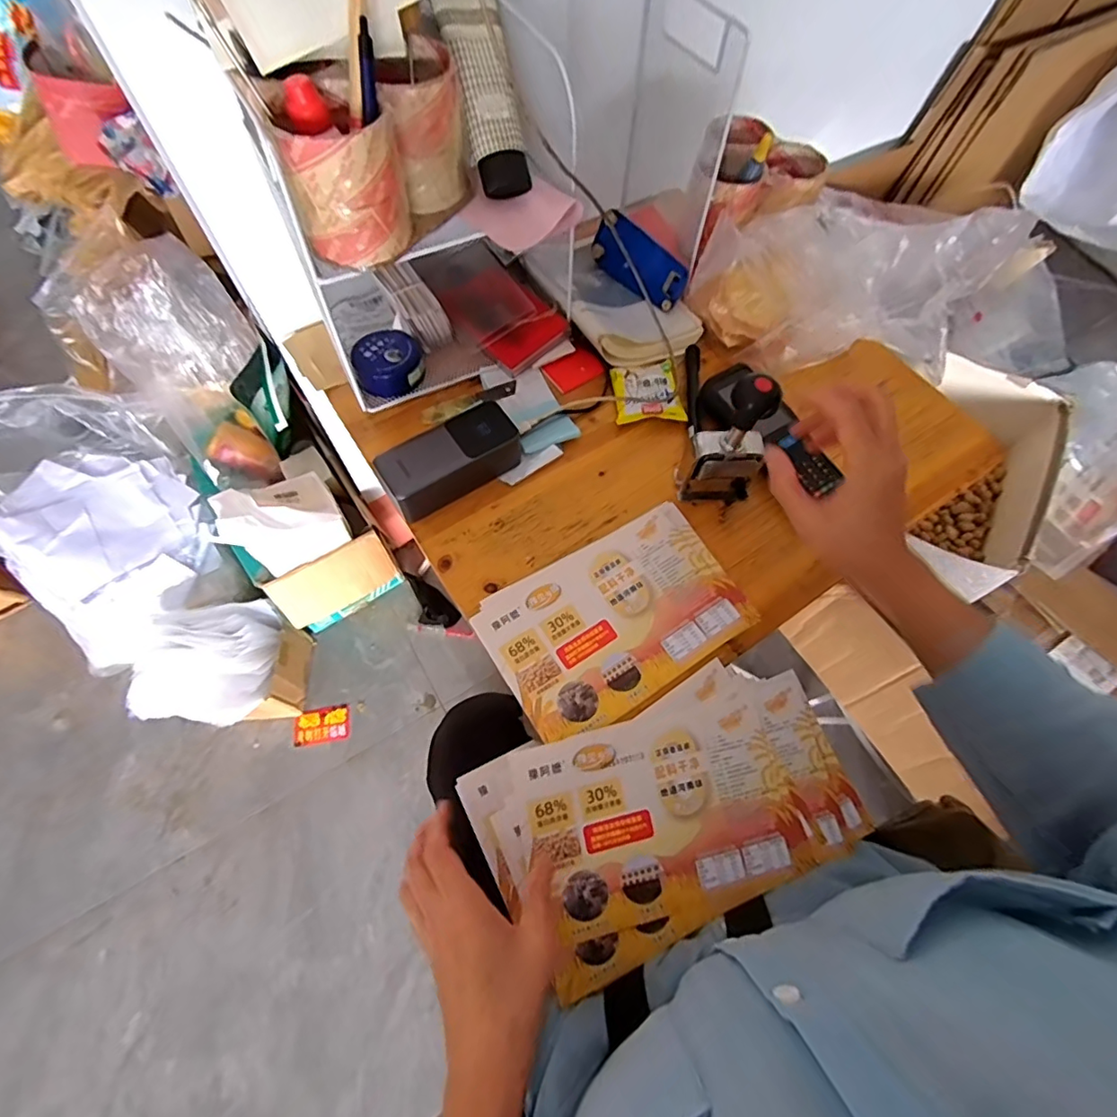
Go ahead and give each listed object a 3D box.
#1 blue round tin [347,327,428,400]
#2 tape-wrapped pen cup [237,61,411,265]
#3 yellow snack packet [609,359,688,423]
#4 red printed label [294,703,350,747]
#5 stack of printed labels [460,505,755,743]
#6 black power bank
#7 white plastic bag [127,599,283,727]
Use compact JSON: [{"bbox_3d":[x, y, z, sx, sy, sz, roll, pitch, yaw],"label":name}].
[{"bbox_3d":[-0.177,-0.206,0.571,0.070,0.029,0.066,0,64,-1],"label":"blue round tin"},{"bbox_3d":[-0.162,-0.290,0.410,0.084,0.095,0.081,0,64,-1],"label":"tape-wrapped pen cup"},{"bbox_3d":[0.095,-0.176,0.576,0.071,0.010,0.077,-3,64,-3],"label":"yellow snack packet"},{"bbox_3d":[-0.407,0.288,0.934,0.090,0.009,0.059,-12,65,-7],"label":"red printed label"},{"bbox_3d":[0.052,0.051,0.483,0.221,0.007,0.144,-29,68,-14],"label":"stack of printed labels"},{"bbox_3d":[-0.101,-0.092,0.518,0.130,0.060,0.046,-33,69,-16],"label":"black power bank"},{"bbox_3d":[-0.525,0.154,0.803,0.179,0.093,0.171,-3,64,-3],"label":"white plastic bag"}]

